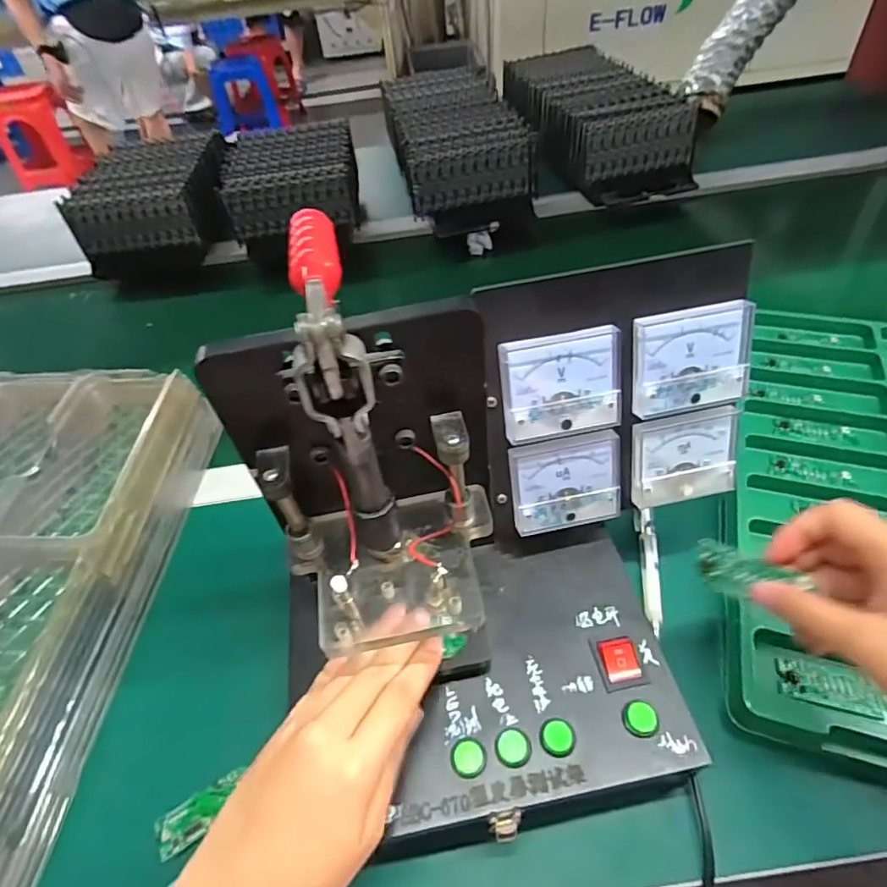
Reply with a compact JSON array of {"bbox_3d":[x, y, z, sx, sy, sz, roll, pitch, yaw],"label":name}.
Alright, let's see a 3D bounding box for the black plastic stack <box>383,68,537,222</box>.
[{"bbox_3d":[0.012,-0.481,0.841,0.168,0.068,0.370,-11,48,-3],"label":"black plastic stack"}]

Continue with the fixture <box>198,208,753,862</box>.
[{"bbox_3d":[0.049,0.035,0.256,0.264,0.217,0.201,-9,48,-1],"label":"fixture"}]

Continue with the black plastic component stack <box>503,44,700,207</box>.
[{"bbox_3d":[0.227,-0.507,0.851,0.181,0.092,0.401,-14,48,-6],"label":"black plastic component stack"}]

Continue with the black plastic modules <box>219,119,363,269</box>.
[{"bbox_3d":[-0.212,-0.367,0.789,0.166,0.104,0.214,-10,48,-2],"label":"black plastic modules"}]

